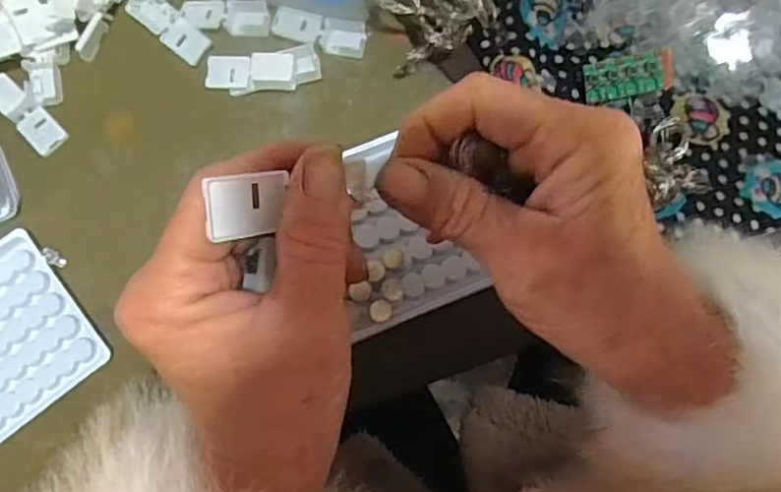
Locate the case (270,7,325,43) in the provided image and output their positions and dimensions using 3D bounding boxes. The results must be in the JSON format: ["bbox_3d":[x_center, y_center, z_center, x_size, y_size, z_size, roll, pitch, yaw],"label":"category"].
[{"bbox_3d":[-0.056,-0.134,0.377,0.029,0.004,0.019,12,78,5],"label":"case"}]

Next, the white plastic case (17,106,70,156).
[{"bbox_3d":[-0.207,-0.068,0.372,0.020,0.004,0.028,-44,79,-7],"label":"white plastic case"}]

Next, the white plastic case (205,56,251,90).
[{"bbox_3d":[-0.097,-0.103,0.371,0.026,0.004,0.019,3,98,3],"label":"white plastic case"}]

